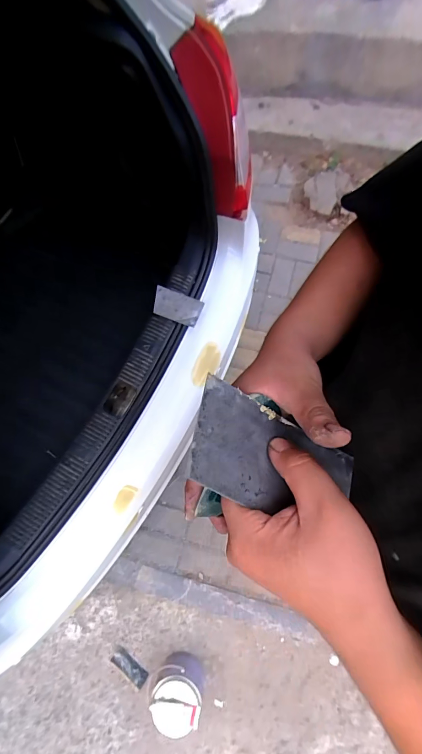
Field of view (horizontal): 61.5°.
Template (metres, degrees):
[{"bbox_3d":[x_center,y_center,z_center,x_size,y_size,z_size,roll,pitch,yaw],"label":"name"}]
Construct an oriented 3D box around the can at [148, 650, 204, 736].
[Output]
[{"bbox_3d":[-0.111,0.990,1.118,0.167,0.151,0.161,-1,74,3],"label":"can"}]

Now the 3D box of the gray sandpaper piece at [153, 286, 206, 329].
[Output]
[{"bbox_3d":[-0.088,-0.182,0.910,0.128,0.008,0.072,21,84,10],"label":"gray sandpaper piece"}]

